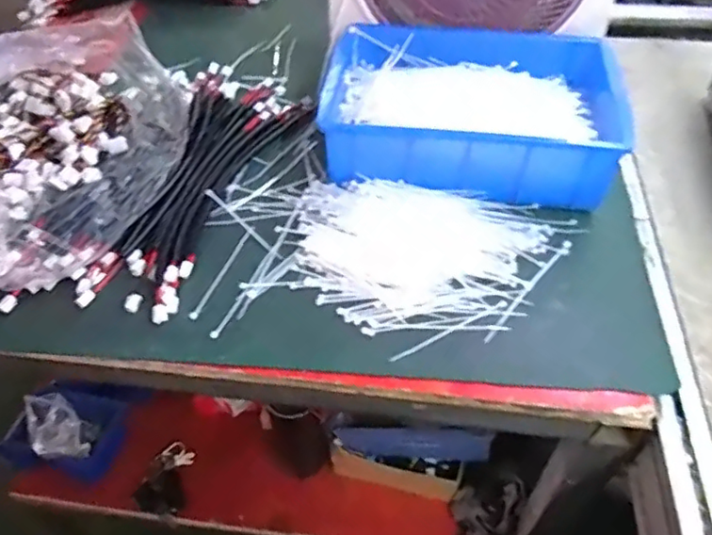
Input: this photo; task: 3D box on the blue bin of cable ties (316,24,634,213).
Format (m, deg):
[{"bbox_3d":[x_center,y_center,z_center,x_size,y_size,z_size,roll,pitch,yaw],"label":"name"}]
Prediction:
[{"bbox_3d":[0.119,-0.168,0.649,0.293,0.080,0.202,6,49,6],"label":"blue bin of cable ties"}]

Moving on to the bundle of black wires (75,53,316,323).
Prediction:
[{"bbox_3d":[-0.157,-0.100,0.637,0.123,0.031,0.361,9,50,9],"label":"bundle of black wires"}]

